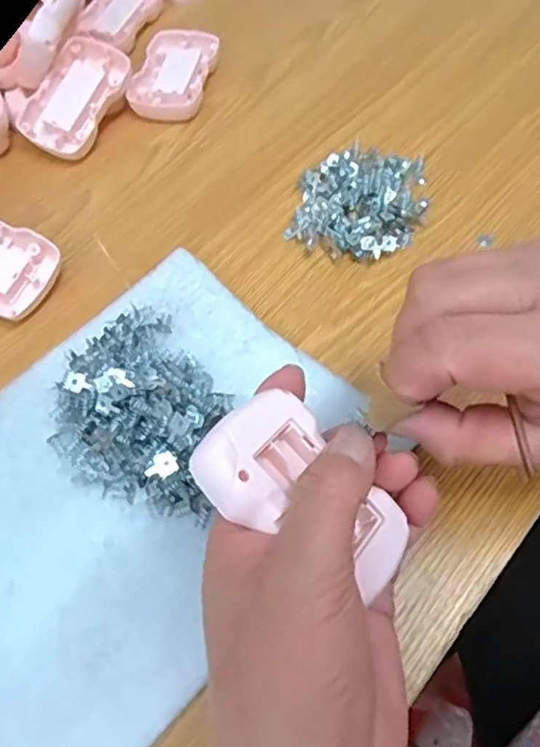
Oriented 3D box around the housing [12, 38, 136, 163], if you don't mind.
[{"bbox_3d":[-0.141,-0.200,0.427,0.056,0.019,0.090,30,81,5],"label":"housing"}]

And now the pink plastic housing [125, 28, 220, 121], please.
[{"bbox_3d":[-0.074,-0.231,0.451,0.053,0.014,0.085,9,63,8],"label":"pink plastic housing"}]

